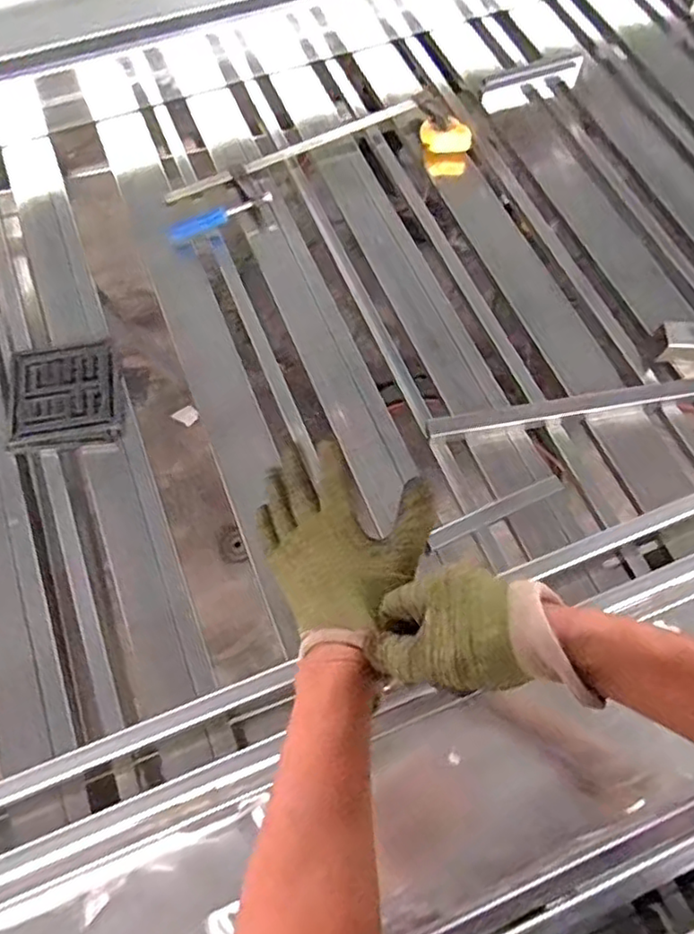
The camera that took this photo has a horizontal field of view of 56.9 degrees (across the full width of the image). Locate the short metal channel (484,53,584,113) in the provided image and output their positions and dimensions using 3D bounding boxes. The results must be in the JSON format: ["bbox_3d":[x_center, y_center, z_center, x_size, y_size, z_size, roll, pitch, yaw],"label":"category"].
[{"bbox_3d":[0.334,-0.691,1.145,0.200,0.014,0.080,-21,67,-9],"label":"short metal channel"}]

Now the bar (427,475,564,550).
[{"bbox_3d":[0.187,0.056,0.806,0.191,0.019,0.025,-24,67,-10],"label":"bar"}]

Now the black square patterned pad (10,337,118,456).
[{"bbox_3d":[-0.387,-0.098,0.880,0.146,0.029,0.163,-9,66,-3],"label":"black square patterned pad"}]

